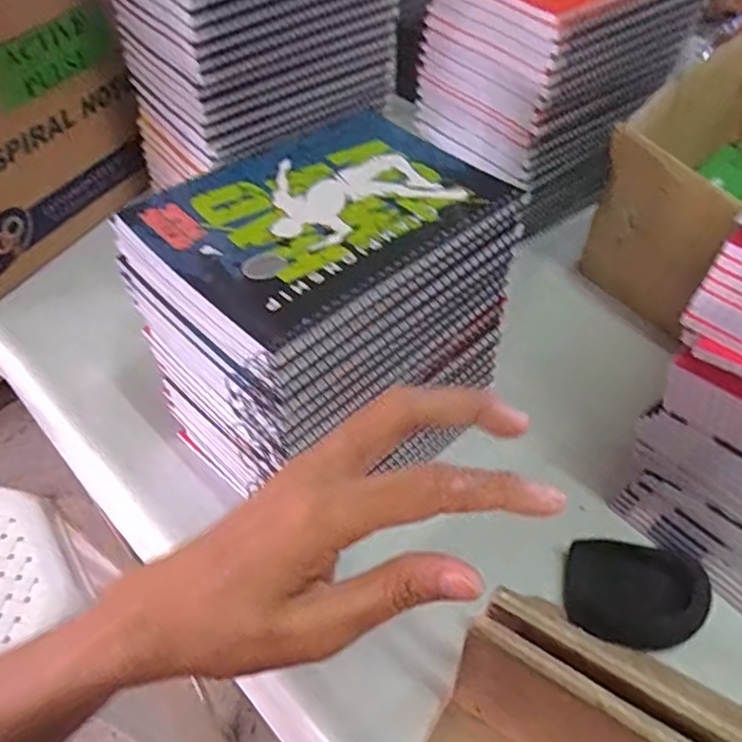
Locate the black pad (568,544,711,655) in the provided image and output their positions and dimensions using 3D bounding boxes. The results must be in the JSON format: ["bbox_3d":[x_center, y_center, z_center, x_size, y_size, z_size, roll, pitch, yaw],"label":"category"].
[{"bbox_3d":[0.172,0.145,0.429,0.084,0.033,0.060,12,50,11],"label":"black pad"}]

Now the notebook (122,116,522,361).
[{"bbox_3d":[-0.027,-0.097,0.392,0.195,0.011,0.144,-36,58,-26],"label":"notebook"}]

